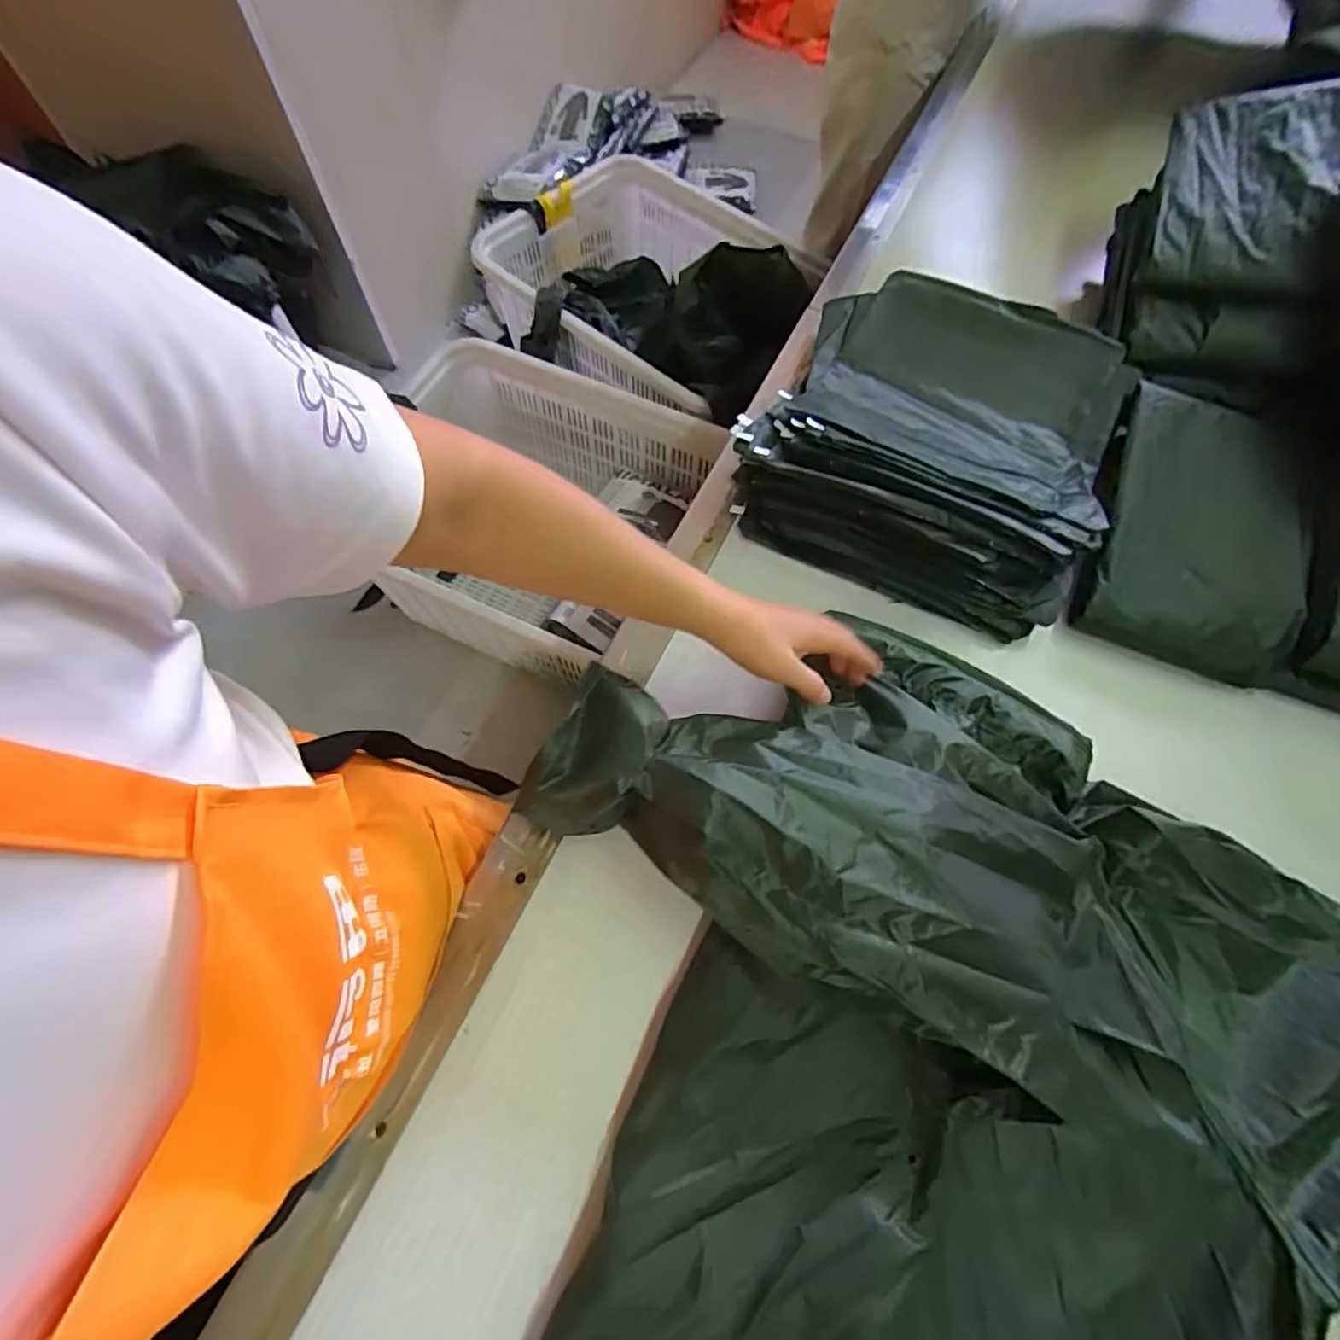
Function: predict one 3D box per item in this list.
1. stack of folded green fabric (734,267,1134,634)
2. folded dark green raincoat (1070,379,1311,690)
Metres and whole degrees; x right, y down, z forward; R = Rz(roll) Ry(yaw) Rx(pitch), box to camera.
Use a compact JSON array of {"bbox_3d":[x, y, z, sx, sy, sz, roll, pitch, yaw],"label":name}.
[{"bbox_3d":[0.284,-0.262,0.648,0.337,0.079,0.404,25,67,10],"label":"stack of folded green fabric"},{"bbox_3d":[0.515,-0.143,0.610,0.174,0.046,0.285,23,68,11],"label":"folded dark green raincoat"}]

